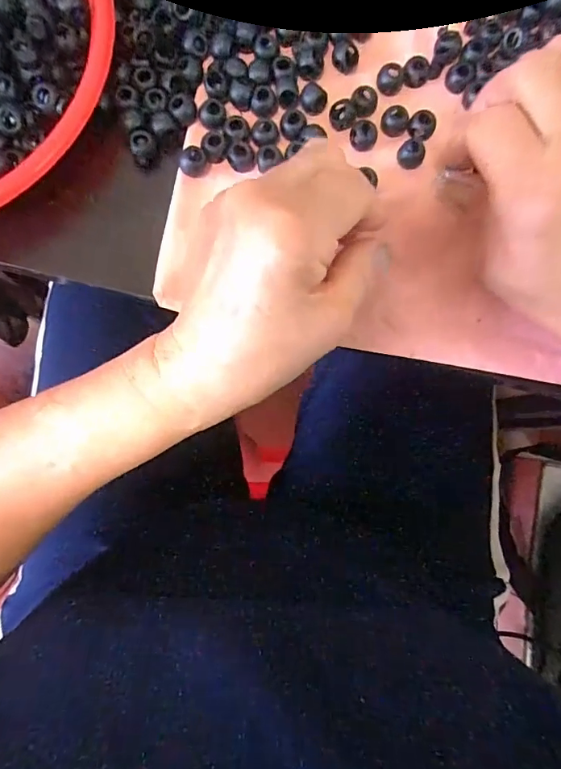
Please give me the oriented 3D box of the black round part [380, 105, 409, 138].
[{"bbox_3d":[0.067,-0.155,0.270,0.015,0.011,0.012,19,83,0],"label":"black round part"}]

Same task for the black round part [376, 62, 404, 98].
[{"bbox_3d":[0.065,-0.180,0.271,0.015,0.011,0.013,24,83,0],"label":"black round part"}]

